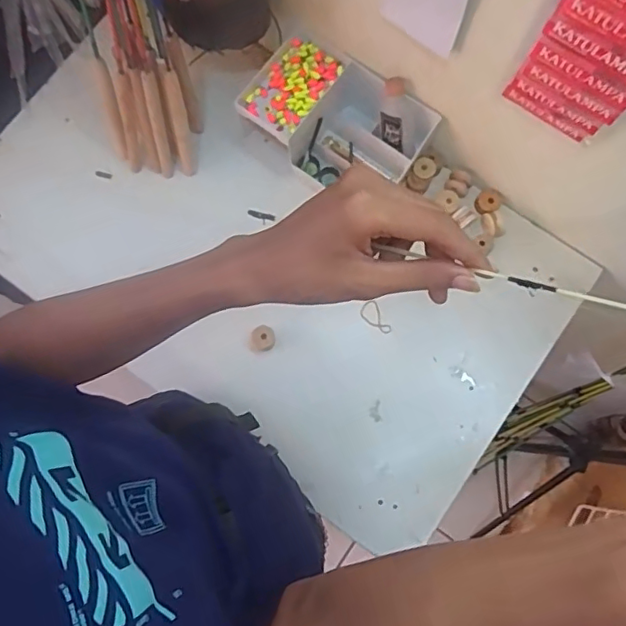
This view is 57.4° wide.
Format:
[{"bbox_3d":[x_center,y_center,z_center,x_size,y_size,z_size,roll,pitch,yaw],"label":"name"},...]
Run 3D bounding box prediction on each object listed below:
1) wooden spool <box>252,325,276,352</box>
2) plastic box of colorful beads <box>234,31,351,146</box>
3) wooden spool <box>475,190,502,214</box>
[{"bbox_3d":[-0.066,0.036,0.776,0.031,0.029,0.033,0,79,0],"label":"wooden spool"},{"bbox_3d":[-0.027,-0.303,0.759,0.094,0.023,0.141,38,81,7],"label":"plastic box of colorful beads"},{"bbox_3d":[0.246,-0.155,0.802,0.033,0.016,0.031,0,79,0],"label":"wooden spool"}]

